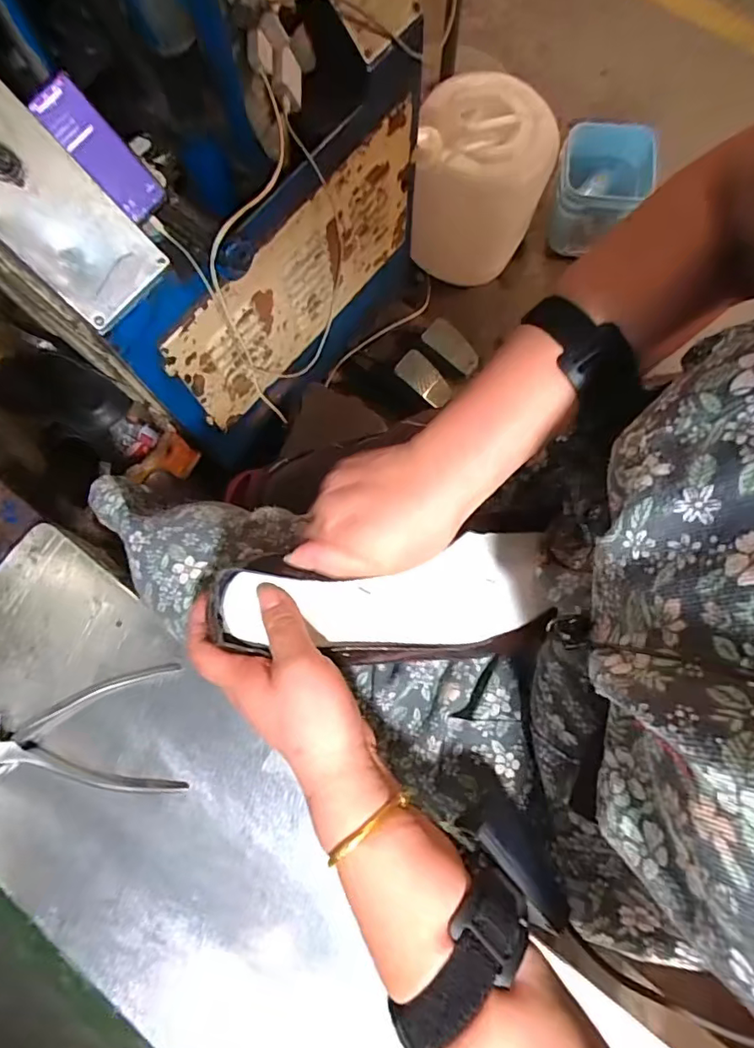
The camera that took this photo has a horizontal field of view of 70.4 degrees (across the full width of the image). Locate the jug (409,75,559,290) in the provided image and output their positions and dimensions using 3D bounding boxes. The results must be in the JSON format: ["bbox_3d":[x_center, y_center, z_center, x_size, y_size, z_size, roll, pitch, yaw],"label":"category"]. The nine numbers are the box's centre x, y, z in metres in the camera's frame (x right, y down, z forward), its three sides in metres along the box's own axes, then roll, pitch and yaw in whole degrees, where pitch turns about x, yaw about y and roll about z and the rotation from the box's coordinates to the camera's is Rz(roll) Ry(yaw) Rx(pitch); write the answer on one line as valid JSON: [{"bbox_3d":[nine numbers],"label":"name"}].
[{"bbox_3d":[0.231,-0.760,1.224,0.285,0.326,0.251,11,77,4],"label":"jug"}]

